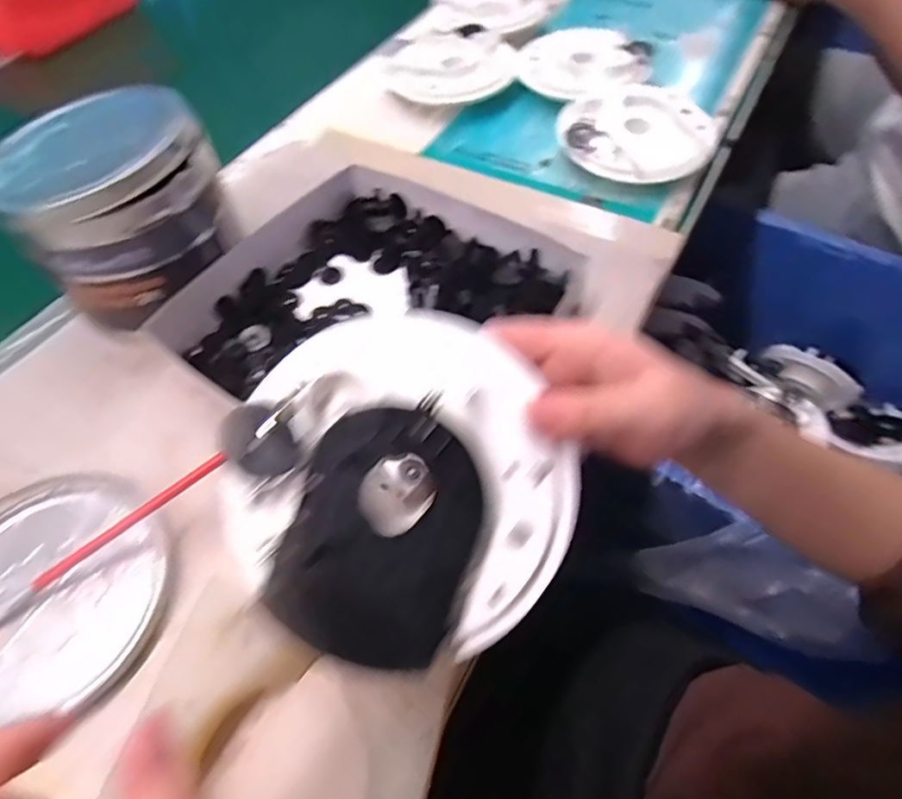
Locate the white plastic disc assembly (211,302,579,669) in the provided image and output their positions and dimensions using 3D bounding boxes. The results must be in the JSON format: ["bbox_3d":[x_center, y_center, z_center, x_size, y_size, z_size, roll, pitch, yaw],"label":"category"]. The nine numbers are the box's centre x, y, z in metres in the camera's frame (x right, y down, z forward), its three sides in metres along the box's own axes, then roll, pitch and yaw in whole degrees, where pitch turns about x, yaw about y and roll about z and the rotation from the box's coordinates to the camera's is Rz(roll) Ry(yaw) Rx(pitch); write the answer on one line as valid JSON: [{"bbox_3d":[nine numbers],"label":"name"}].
[{"bbox_3d":[-0.017,0.031,0.193,0.115,0.014,0.119,0,85,-5],"label":"white plastic disc assembly"}]

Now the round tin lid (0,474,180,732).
[{"bbox_3d":[-0.211,0.097,0.282,0.133,0.017,0.125,-2,55,3],"label":"round tin lid"}]

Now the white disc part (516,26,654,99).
[{"bbox_3d":[0.122,-0.321,0.521,0.120,0.012,0.106,25,66,22],"label":"white disc part"}]

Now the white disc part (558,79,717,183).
[{"bbox_3d":[0.155,-0.218,0.454,0.110,0.030,0.116,-2,55,3],"label":"white disc part"}]

